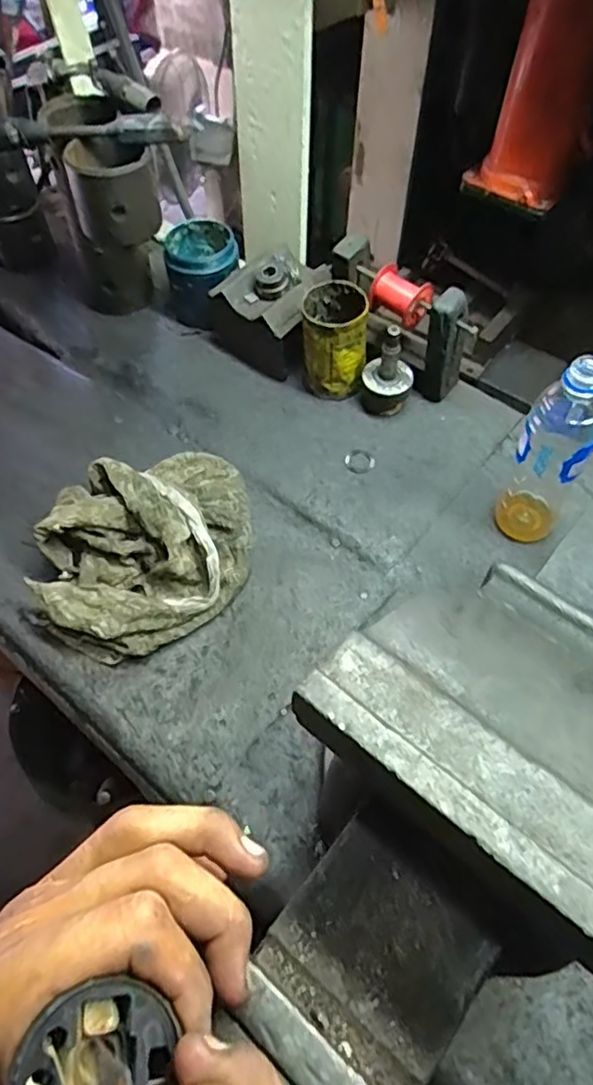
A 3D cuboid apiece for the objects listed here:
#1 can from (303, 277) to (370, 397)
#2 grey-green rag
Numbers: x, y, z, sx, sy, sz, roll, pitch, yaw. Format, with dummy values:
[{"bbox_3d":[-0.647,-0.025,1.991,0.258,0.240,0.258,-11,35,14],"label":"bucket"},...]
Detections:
[{"bbox_3d":[0.043,-0.233,0.727,0.070,0.111,0.070,0,56,1],"label":"can"},{"bbox_3d":[-0.144,0.000,0.608,0.222,0.082,0.179,-29,60,-17],"label":"grey-green rag"}]

